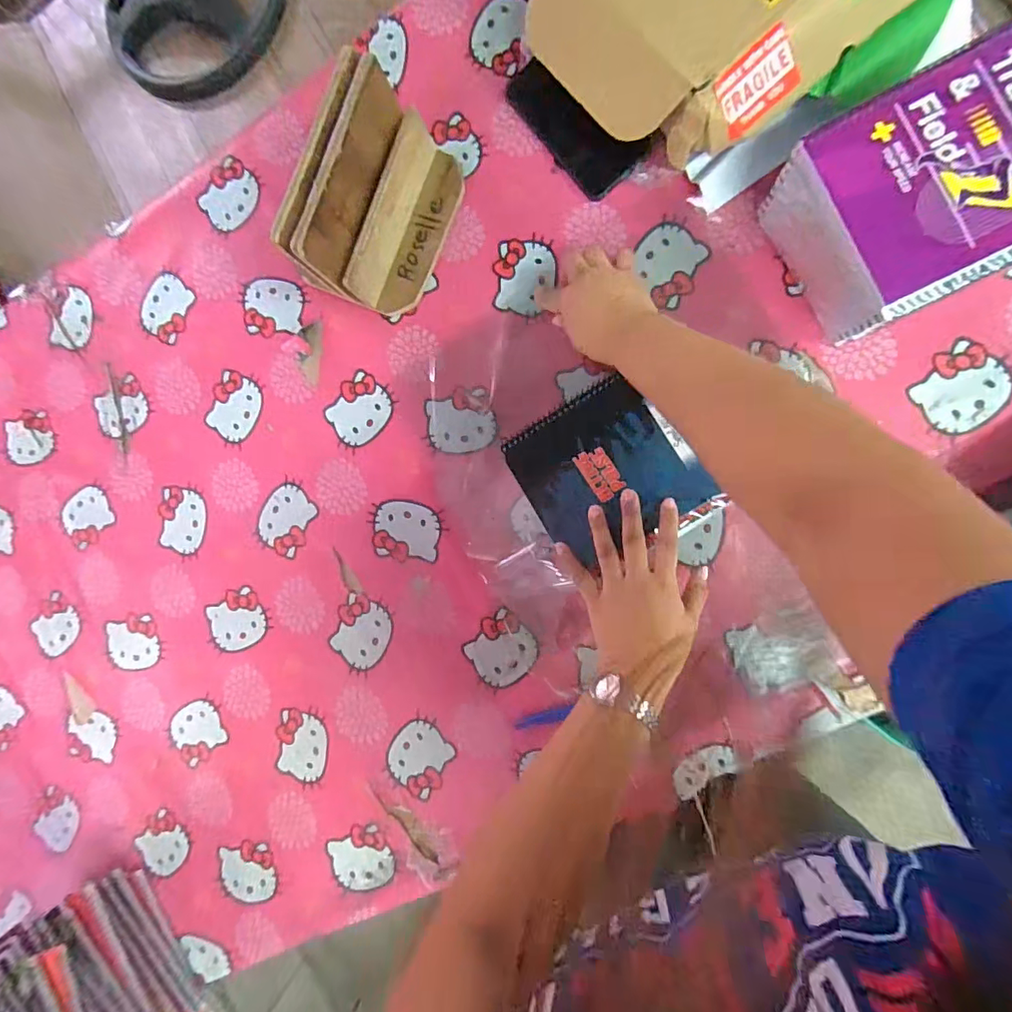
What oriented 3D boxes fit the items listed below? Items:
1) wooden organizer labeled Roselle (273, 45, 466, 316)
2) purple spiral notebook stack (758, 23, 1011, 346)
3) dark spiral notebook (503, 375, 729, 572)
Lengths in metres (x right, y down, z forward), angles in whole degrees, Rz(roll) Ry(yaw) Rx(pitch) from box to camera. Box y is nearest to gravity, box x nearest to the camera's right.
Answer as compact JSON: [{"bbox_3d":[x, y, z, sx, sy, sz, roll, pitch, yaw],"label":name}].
[{"bbox_3d":[-0.132,-0.314,0.512,0.113,0.125,0.201,19,93,9],"label":"wooden organizer labeled Roselle"},{"bbox_3d":[0.355,-0.252,0.415,0.208,0.123,0.165,-21,86,9],"label":"purple spiral notebook stack"},{"bbox_3d":[0.095,-0.030,0.469,0.143,0.011,0.154,-32,85,8],"label":"dark spiral notebook"}]

